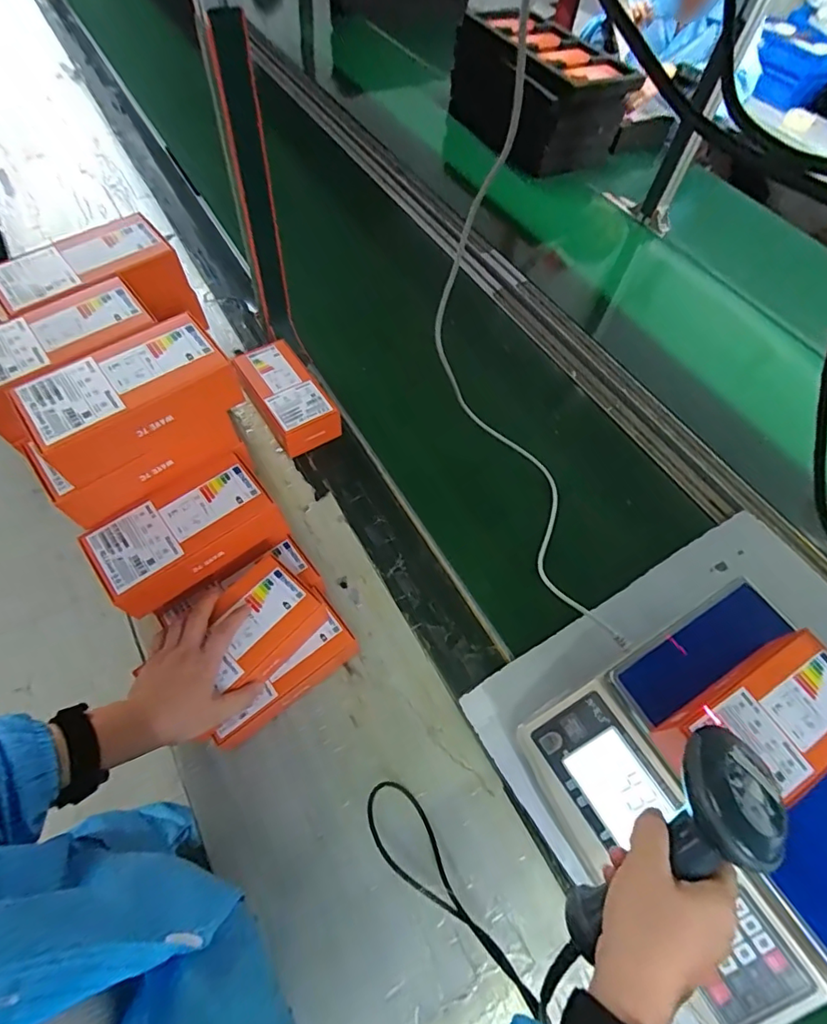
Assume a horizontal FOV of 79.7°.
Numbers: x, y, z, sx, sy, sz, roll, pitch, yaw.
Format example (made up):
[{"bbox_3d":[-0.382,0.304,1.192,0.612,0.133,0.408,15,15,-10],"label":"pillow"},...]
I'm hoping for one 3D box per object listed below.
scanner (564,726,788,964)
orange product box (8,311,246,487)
[{"bbox_3d":[0.176,0.232,0.344,0.180,0.077,0.060,-43,69,2],"label":"scanner"},{"bbox_3d":[-0.276,-0.114,0.490,0.182,0.056,0.098,-32,68,-20],"label":"orange product box"}]

